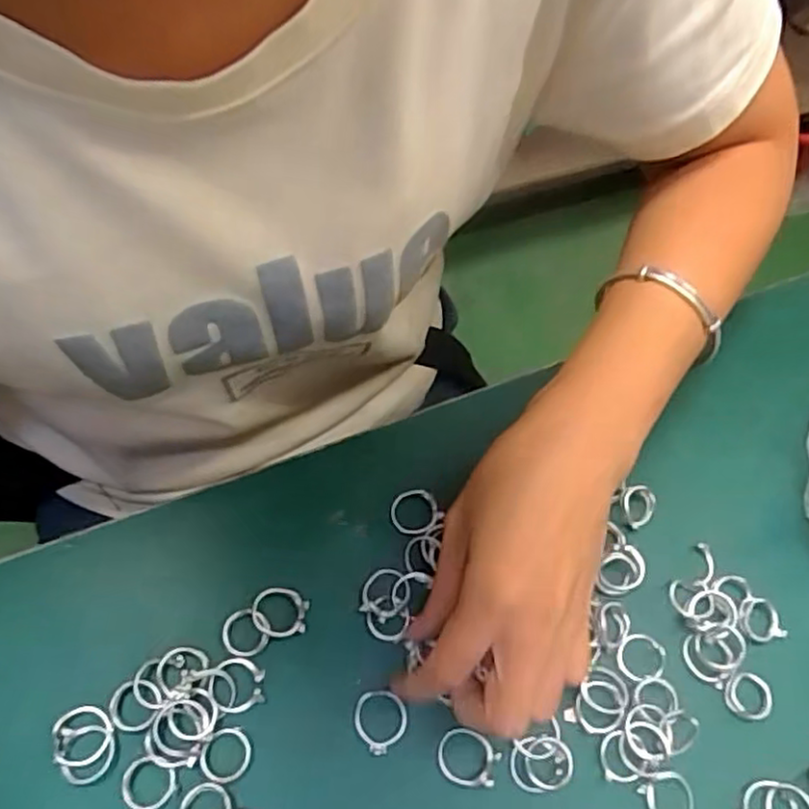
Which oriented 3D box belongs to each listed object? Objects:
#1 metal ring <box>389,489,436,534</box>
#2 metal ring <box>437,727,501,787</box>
[{"bbox_3d":[0.005,0.051,0.328,0.022,0.004,0.023,2,60,-3],"label":"metal ring"},{"bbox_3d":[0.026,0.148,0.283,0.025,0.005,0.020,22,63,8],"label":"metal ring"}]

